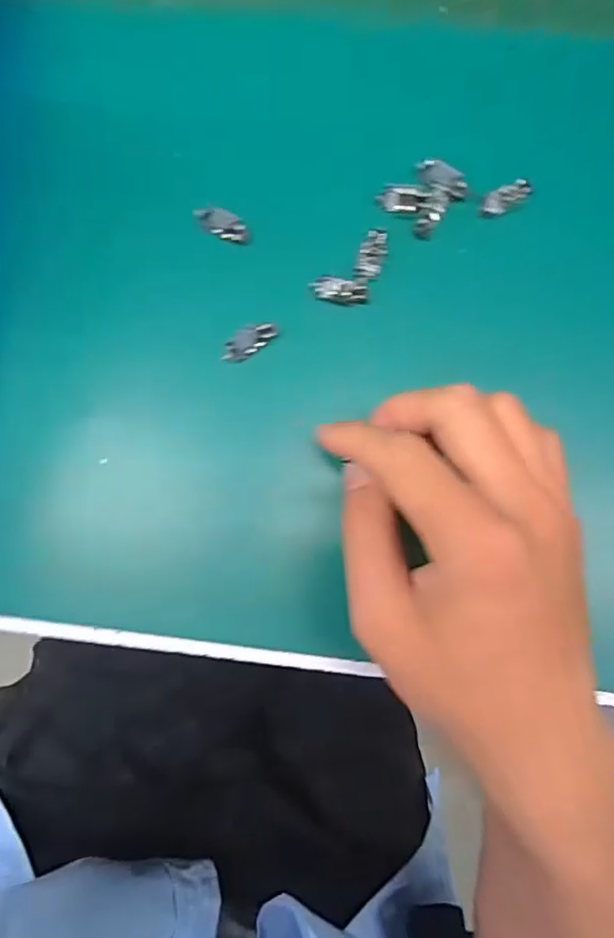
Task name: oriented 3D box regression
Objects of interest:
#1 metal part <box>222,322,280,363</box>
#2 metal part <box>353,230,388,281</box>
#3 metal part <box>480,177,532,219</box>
[{"bbox_3d":[-0.026,-0.057,0.259,0.027,0.005,0.011,-35,82,-4],"label":"metal part"},{"bbox_3d":[0.030,-0.098,0.262,0.012,0.004,0.023,16,82,4],"label":"metal part"},{"bbox_3d":[0.091,-0.125,0.265,0.023,0.004,0.011,-29,82,9],"label":"metal part"}]

